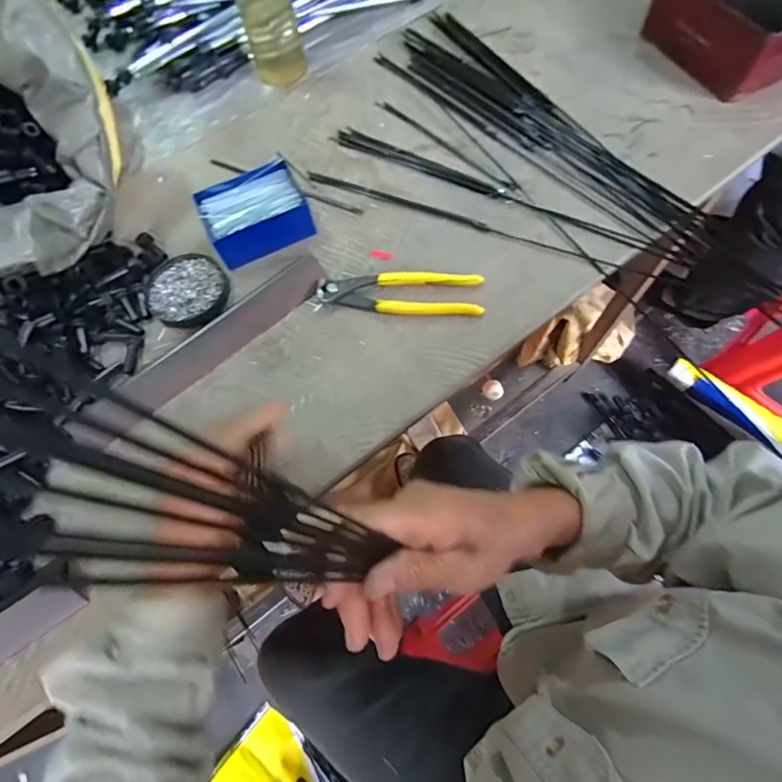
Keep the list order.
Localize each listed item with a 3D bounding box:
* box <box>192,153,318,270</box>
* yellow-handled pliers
[{"bbox_3d":[-0.148,-0.195,0.479,0.107,0.041,0.086,-22,68,-7],"label":"box"},{"bbox_3d":[0.009,-0.100,0.443,0.163,0.012,0.045,2,67,3],"label":"yellow-handled pliers"}]

